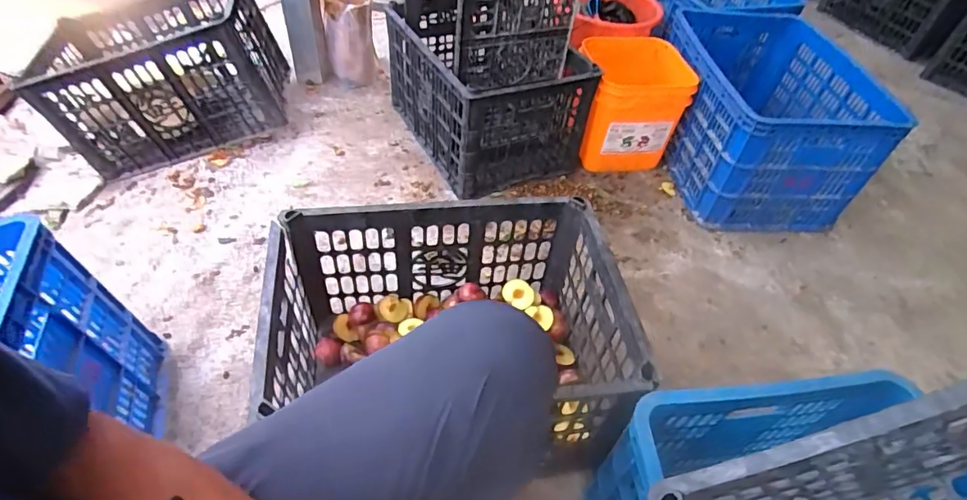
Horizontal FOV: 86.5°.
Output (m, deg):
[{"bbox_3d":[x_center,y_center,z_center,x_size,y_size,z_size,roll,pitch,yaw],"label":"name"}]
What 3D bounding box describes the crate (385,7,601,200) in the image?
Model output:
[{"bbox_3d":[0.001,-0.403,1.321,0.345,0.267,0.475,-20,53,-21],"label":"crate"}]

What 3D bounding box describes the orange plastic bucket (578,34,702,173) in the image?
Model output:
[{"bbox_3d":[0.374,-0.388,1.339,0.243,0.286,0.281,2,48,-3],"label":"orange plastic bucket"}]

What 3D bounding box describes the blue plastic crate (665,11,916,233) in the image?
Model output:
[{"bbox_3d":[0.691,-0.372,1.334,0.391,0.293,0.616,2,48,-3],"label":"blue plastic crate"}]

